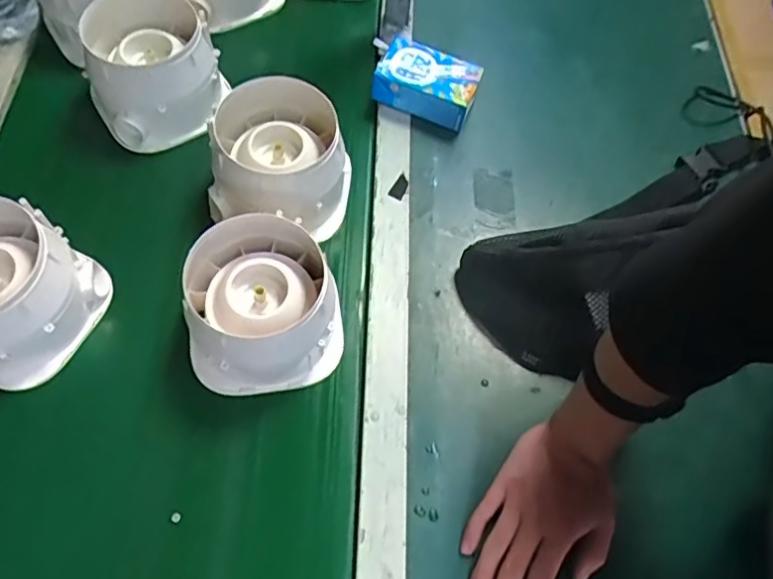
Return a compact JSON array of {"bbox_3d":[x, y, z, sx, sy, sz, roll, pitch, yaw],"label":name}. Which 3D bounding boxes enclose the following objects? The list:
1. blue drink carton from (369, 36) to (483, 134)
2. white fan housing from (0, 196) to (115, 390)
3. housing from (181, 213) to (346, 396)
[{"bbox_3d":[0.046,-0.233,0.677,0.109,0.049,0.063,23,64,7],"label":"blue drink carton"},{"bbox_3d":[-0.331,-0.001,0.513,0.129,0.098,0.134,23,64,8],"label":"white fan housing"},{"bbox_3d":[-0.110,0.010,0.524,0.136,0.090,0.126,-5,64,-6],"label":"housing"}]

